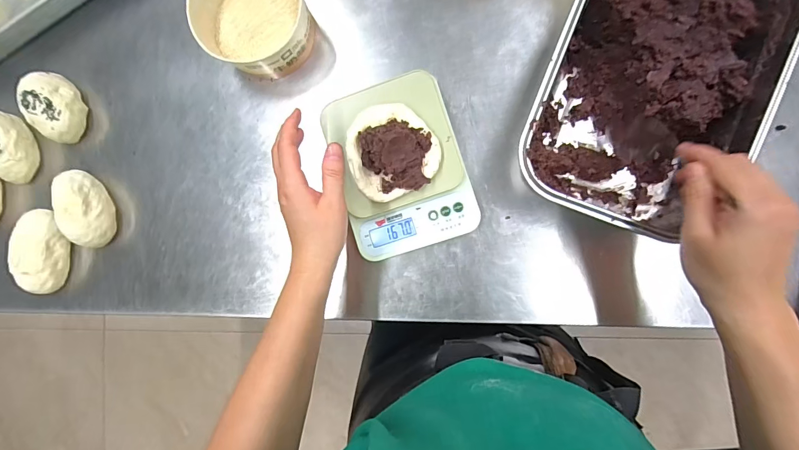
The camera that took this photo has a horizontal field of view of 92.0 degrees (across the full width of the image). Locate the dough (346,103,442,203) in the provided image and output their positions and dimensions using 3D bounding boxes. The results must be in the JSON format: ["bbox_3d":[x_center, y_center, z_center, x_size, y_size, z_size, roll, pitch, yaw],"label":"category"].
[{"bbox_3d":[-0.008,-0.081,0.406,0.093,0.044,0.094,0,89,7],"label":"dough"}]

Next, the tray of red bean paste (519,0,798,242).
[{"bbox_3d":[0.248,-0.139,0.400,0.191,0.091,0.285,22,91,7],"label":"tray of red bean paste"}]

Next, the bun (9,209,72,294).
[{"bbox_3d":[-0.460,0.033,0.492,0.057,0.039,0.105,12,90,7],"label":"bun"}]

